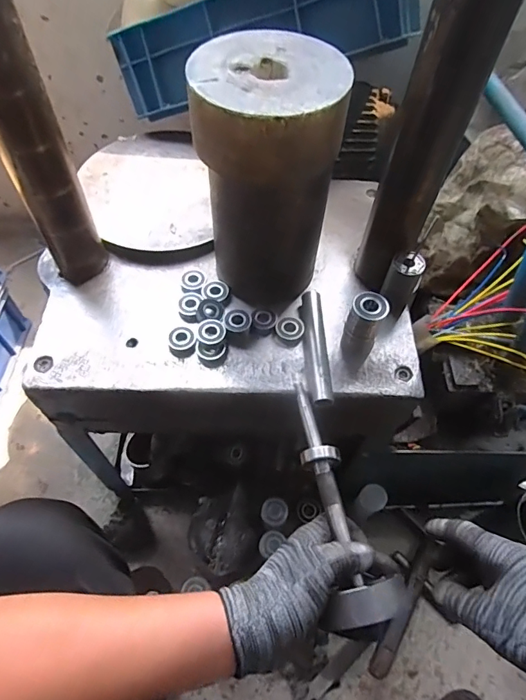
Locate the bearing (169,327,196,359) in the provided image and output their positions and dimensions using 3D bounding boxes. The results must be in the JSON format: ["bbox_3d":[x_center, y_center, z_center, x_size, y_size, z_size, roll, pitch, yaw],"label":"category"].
[{"bbox_3d":[-0.096,-0.011,0.540,0.032,0.016,0.039,-8,58,-7],"label":"bearing"}]

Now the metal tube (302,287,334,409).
[{"bbox_3d":[0.066,-0.005,0.537,0.027,0.022,0.154,-1,58,-3],"label":"metal tube"}]

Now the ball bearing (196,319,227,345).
[{"bbox_3d":[-0.061,-0.020,0.535,0.032,0.017,0.033,1,58,-2],"label":"ball bearing"}]

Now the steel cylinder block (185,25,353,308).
[{"bbox_3d":[0.003,-0.180,0.499,0.140,0.254,0.130,4,58,0],"label":"steel cylinder block"}]

